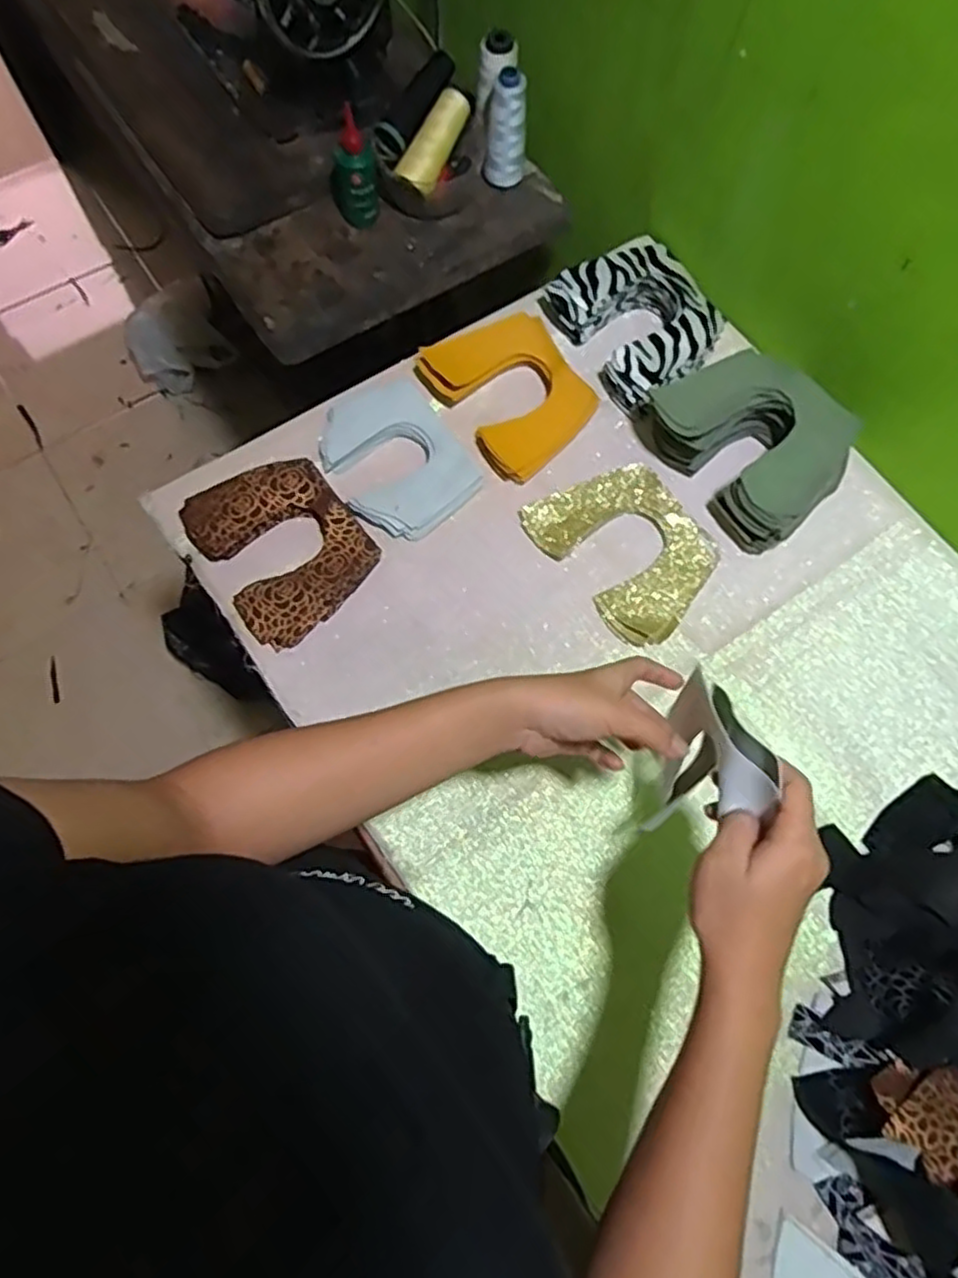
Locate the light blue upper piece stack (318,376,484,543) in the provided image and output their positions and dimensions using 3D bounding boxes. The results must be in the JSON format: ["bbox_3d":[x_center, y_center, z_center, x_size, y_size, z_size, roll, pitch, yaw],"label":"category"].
[{"bbox_3d":[-0.079,-0.174,0.694,0.121,0.029,0.160,-31,74,-12],"label":"light blue upper piece stack"}]

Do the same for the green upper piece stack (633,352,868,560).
[{"bbox_3d":[0.251,-0.187,0.679,0.131,0.072,0.178,-38,76,-14],"label":"green upper piece stack"}]

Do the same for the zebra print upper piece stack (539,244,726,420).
[{"bbox_3d":[0.160,-0.327,0.737,0.137,0.047,0.168,-36,75,-13],"label":"zebra print upper piece stack"}]

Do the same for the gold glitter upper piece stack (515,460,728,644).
[{"bbox_3d":[0.139,-0.086,0.674,0.126,0.016,0.168,-36,75,-13],"label":"gold glitter upper piece stack"}]

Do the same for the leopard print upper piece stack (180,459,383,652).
[{"bbox_3d":[-0.179,-0.087,0.661,0.132,0.033,0.161,-37,76,-13],"label":"leopard print upper piece stack"}]

